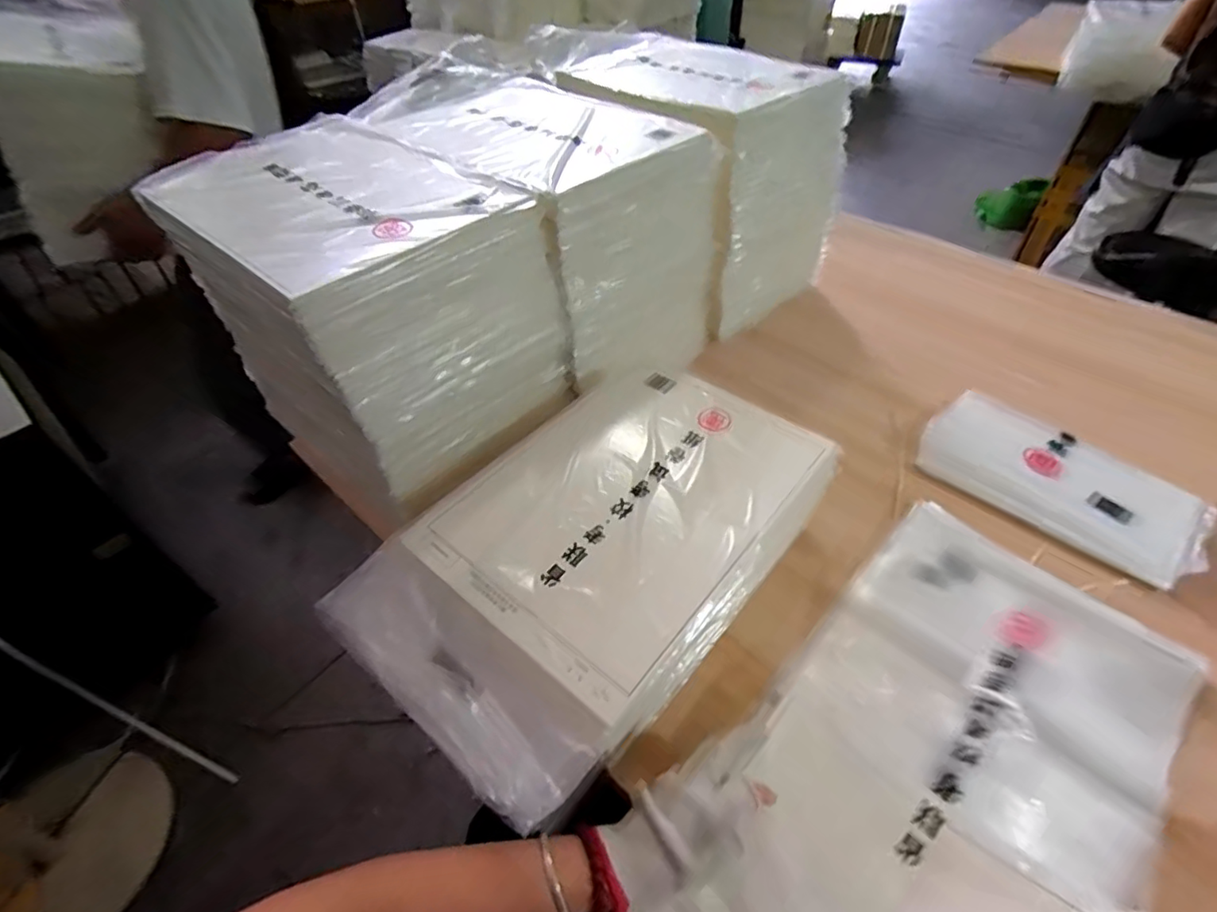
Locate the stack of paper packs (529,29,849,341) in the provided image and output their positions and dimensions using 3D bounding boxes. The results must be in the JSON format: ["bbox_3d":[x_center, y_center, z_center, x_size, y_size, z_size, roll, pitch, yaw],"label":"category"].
[{"bbox_3d":[0.117,-0.485,1.010,0.483,0.351,0.315,35,57,28],"label":"stack of paper packs"}]

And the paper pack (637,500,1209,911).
[{"bbox_3d":[0.241,0.311,0.465,0.282,0.071,0.663,30,58,36],"label":"paper pack"}]

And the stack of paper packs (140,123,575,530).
[{"bbox_3d":[-0.313,-0.207,0.730,0.453,0.286,0.280,34,57,28],"label":"stack of paper packs"}]

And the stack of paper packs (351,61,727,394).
[{"bbox_3d":[-0.104,-0.350,0.862,0.305,0.305,0.471,-37,57,-28],"label":"stack of paper packs"}]

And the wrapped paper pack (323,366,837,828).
[{"bbox_3d":[-0.003,0.110,0.609,0.273,0.153,0.462,32,56,27],"label":"wrapped paper pack"}]

